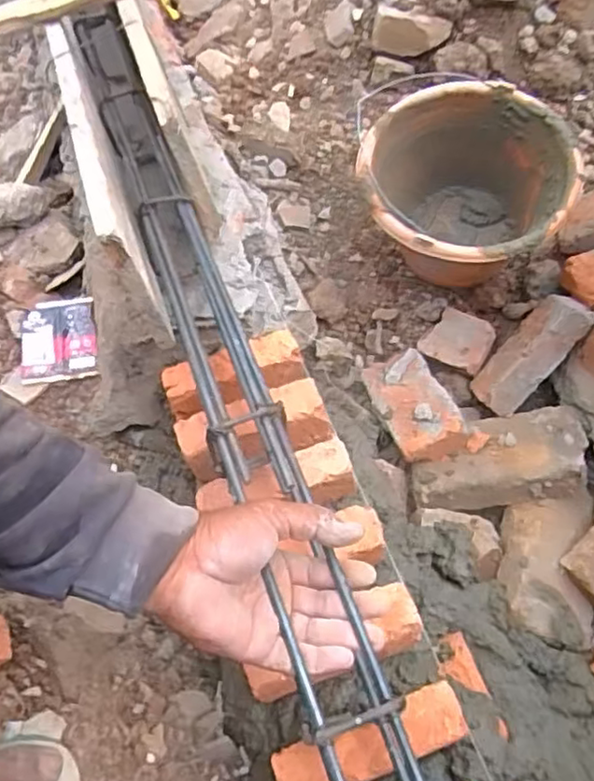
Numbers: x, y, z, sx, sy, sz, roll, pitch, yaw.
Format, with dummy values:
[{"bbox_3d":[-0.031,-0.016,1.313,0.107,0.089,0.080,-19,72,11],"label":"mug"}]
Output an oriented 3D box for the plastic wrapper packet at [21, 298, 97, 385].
[{"bbox_3d":[-0.301,-0.064,0.802,0.091,0.007,0.110,-9,70,-4],"label":"plastic wrapper packet"}]

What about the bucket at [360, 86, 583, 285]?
[{"bbox_3d":[0.211,-0.235,0.831,0.249,0.194,0.231,-2,59,3],"label":"bucket"}]

